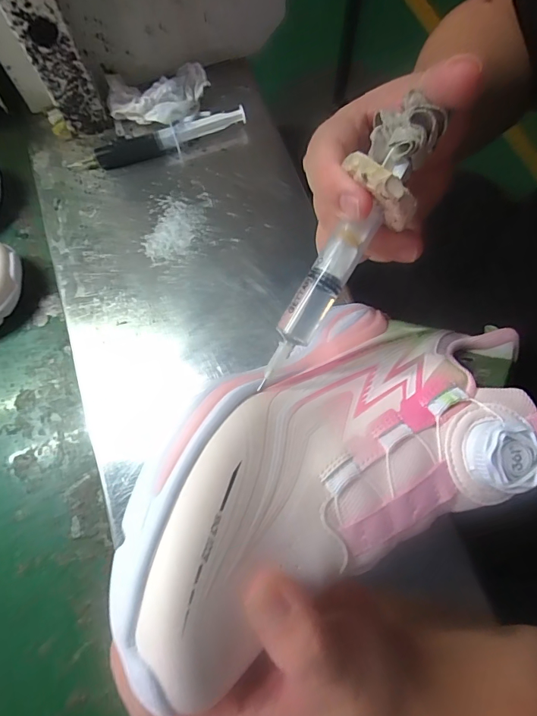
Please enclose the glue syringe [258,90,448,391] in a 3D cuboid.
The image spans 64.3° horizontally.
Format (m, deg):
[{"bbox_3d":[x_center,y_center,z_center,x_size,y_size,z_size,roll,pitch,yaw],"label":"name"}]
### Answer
[{"bbox_3d":[0.033,-0.046,0.182,0.029,0.032,0.130,31,101,9],"label":"glue syringe"}]

